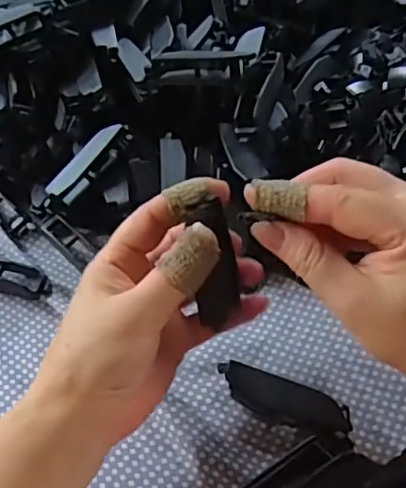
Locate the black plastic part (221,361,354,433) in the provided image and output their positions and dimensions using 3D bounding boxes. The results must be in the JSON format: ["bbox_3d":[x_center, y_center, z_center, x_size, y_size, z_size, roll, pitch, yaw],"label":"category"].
[{"bbox_3d":[0.042,0.084,0.318,0.072,0.019,0.019,14,53,17],"label":"black plastic part"}]

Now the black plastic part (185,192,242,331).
[{"bbox_3d":[0.006,0.011,0.289,0.021,0.067,0.013,-7,34,1],"label":"black plastic part"}]

